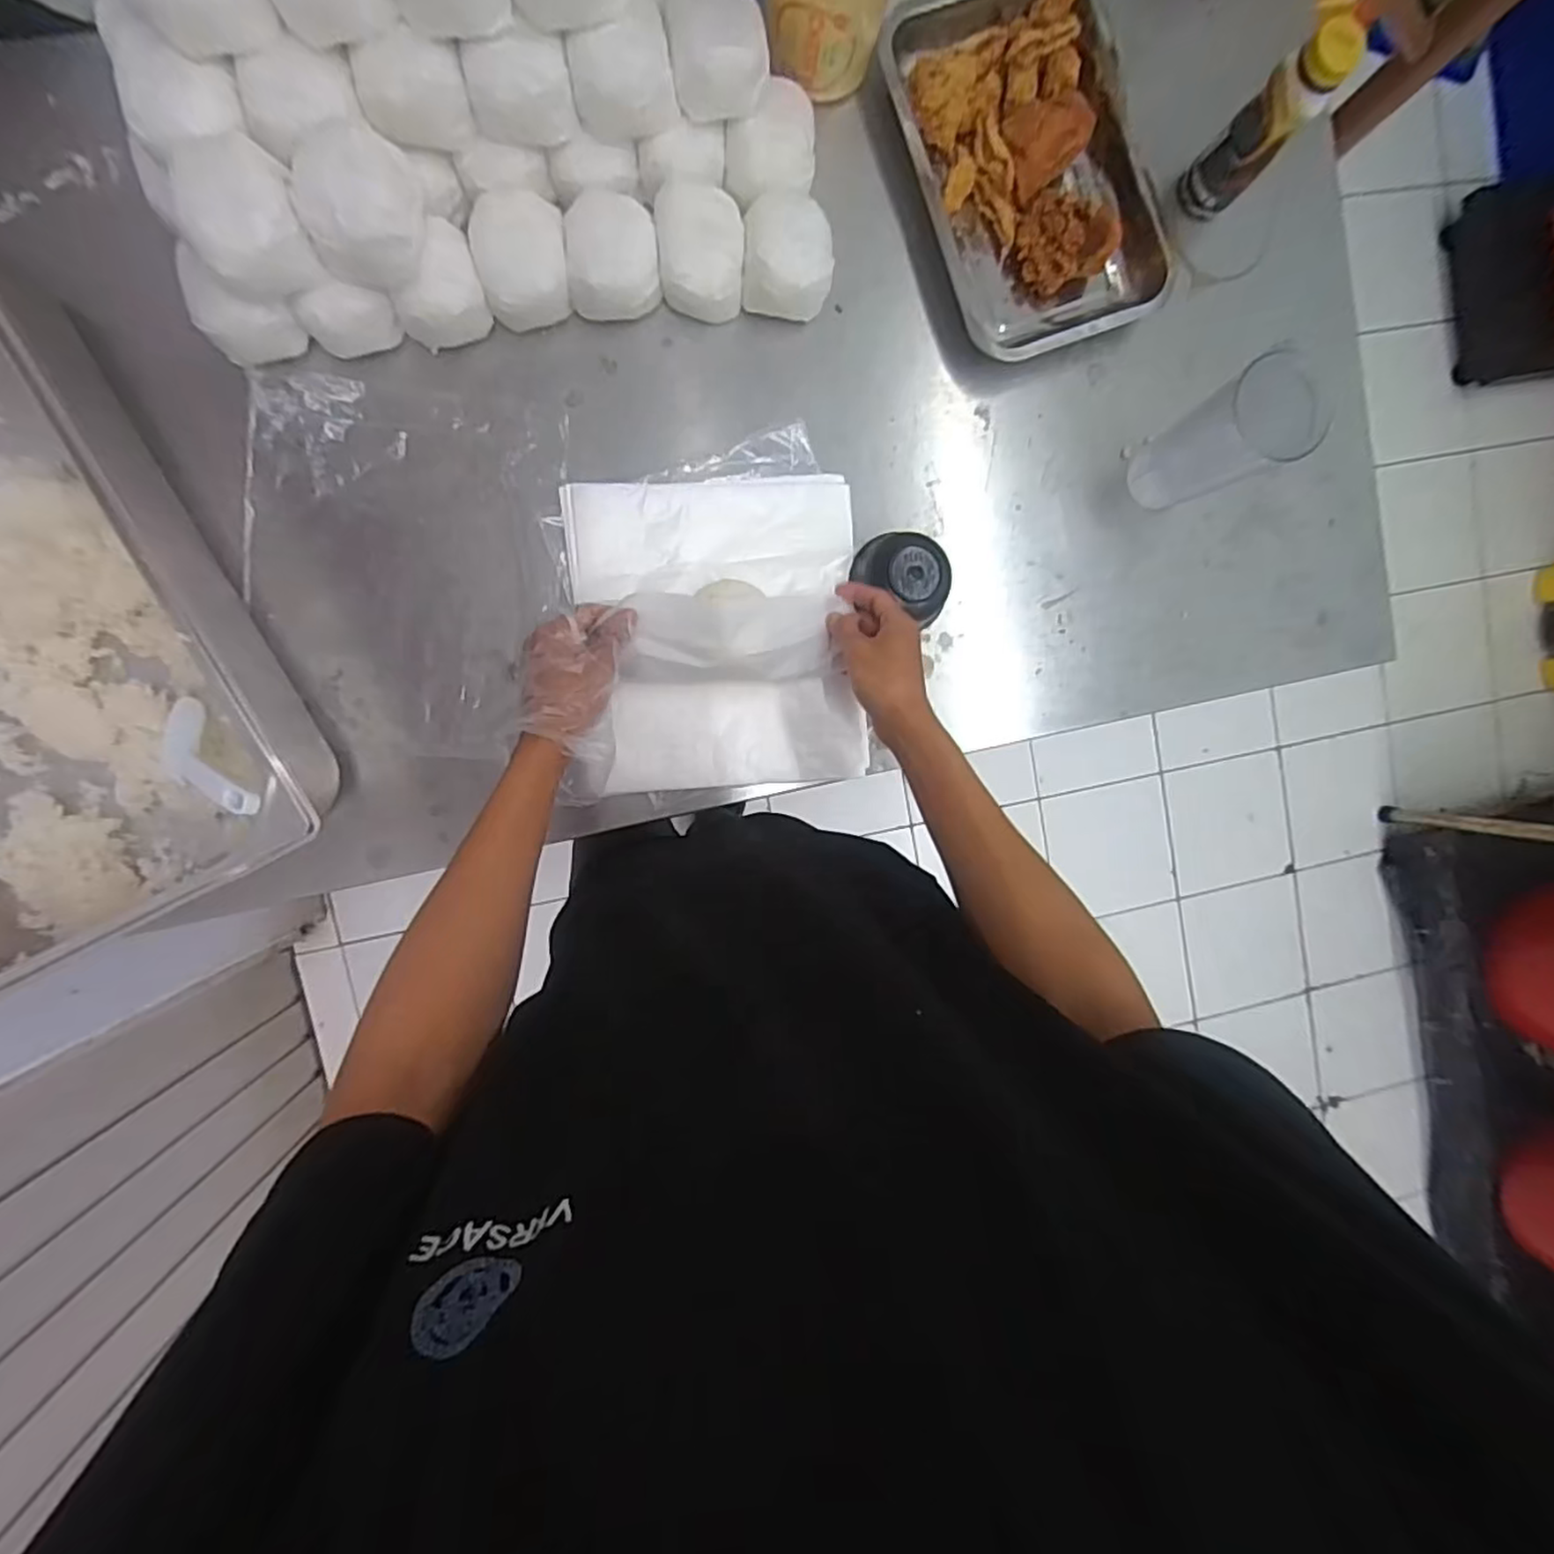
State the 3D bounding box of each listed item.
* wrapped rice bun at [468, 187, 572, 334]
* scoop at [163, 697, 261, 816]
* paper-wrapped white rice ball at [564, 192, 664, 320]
[{"bbox_3d":[-0.207,-0.418,0.558,0.069,0.053,0.080,-4,95,-8],"label":"wrapped rice bun"},{"bbox_3d":[-0.421,-0.010,0.502,0.193,0.019,0.062,22,92,36],"label":"scoop"},{"bbox_3d":[-0.135,-0.424,0.565,0.072,0.061,0.072,-1,95,-8],"label":"paper-wrapped white rice ball"}]

